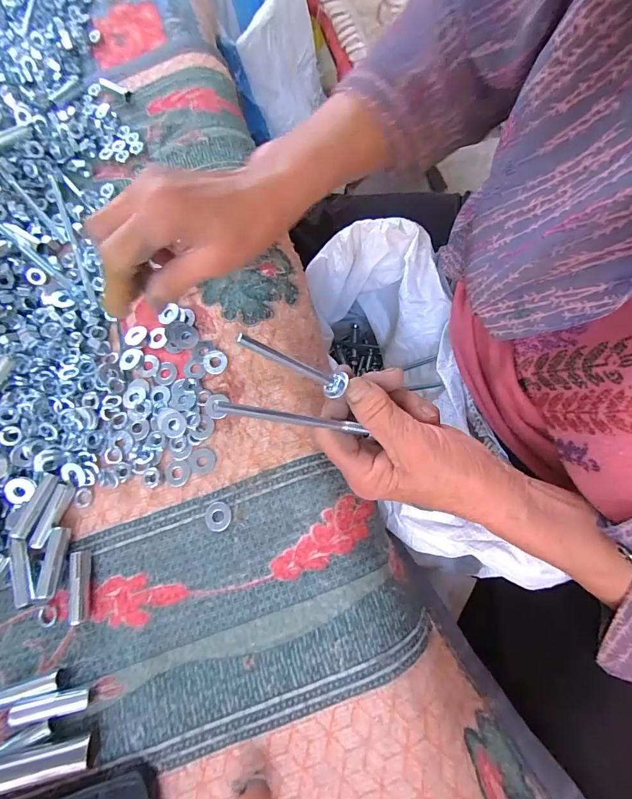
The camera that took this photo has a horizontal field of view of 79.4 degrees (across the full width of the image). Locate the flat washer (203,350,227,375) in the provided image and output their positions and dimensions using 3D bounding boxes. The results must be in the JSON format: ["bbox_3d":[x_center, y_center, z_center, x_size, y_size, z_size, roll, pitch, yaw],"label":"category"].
[{"bbox_3d":[-0.078,-0.028,0.293,0.018,0.004,0.018,-1,72,2],"label":"flat washer"}]

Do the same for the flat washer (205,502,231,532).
[{"bbox_3d":[-0.066,0.080,0.259,0.018,0.004,0.019,-5,70,6],"label":"flat washer"}]

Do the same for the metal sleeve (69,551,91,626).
[{"bbox_3d":[-0.153,0.121,0.245,0.009,0.011,0.042,-13,72,-2],"label":"metal sleeve"}]

